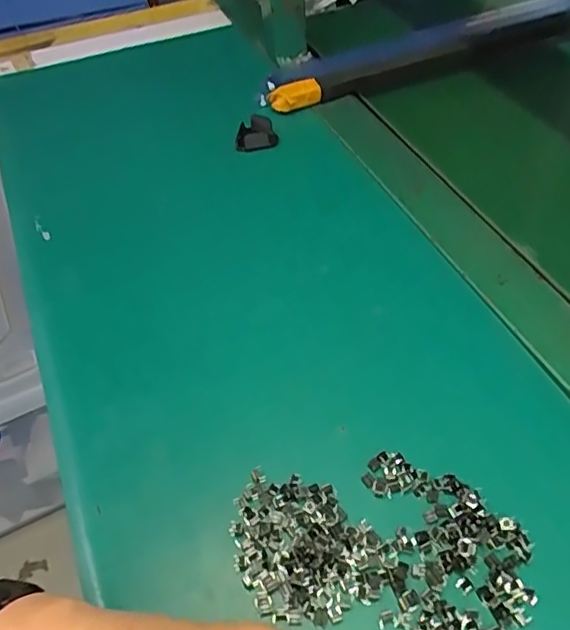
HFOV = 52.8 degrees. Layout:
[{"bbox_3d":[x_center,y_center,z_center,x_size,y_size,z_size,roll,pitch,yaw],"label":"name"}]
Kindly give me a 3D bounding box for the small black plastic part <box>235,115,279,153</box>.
[{"bbox_3d":[-0.027,-0.173,0.548,0.038,0.018,0.032,-2,50,3],"label":"small black plastic part"}]

